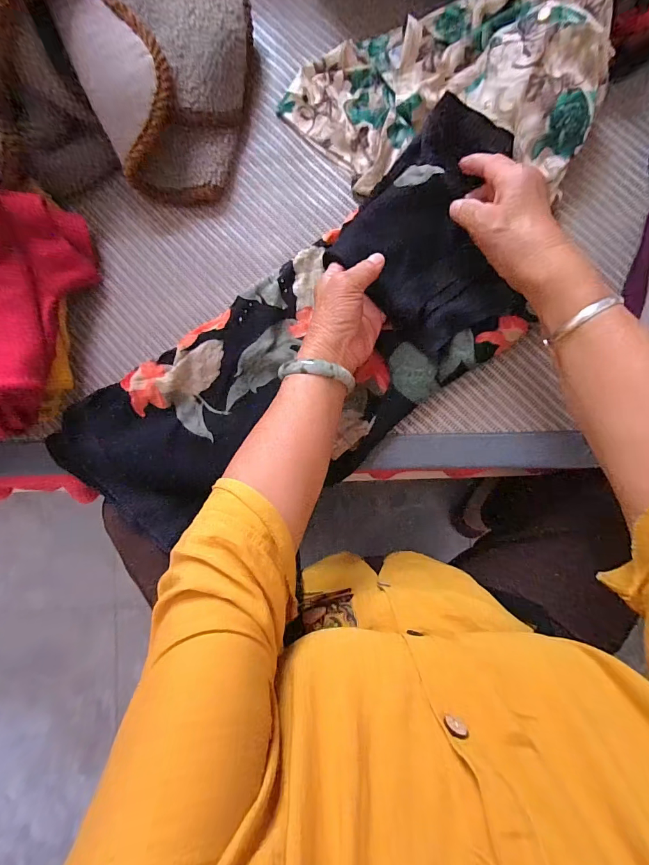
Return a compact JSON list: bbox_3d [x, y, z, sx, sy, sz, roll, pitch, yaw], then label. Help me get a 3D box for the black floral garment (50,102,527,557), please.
[{"bbox_3d":[-0.032,-0.071,0.401,0.531,0.043,0.234,-31,88,4],"label":"black floral garment"}]

